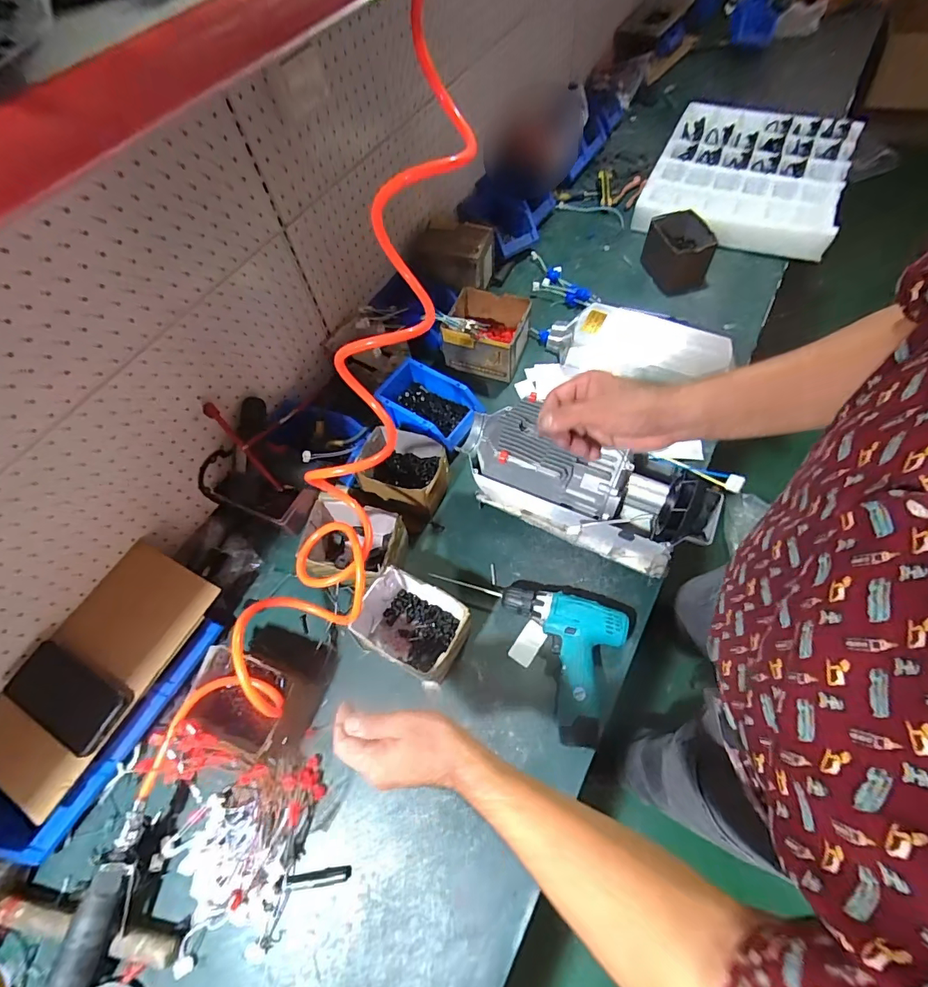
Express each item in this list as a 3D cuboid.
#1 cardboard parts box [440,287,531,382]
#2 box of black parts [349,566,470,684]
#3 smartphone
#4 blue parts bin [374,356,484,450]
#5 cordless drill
[{"bbox_3d":[0.049,-0.328,0.952,0.152,0.100,0.142,12,62,12],"label":"cardboard parts box"},{"bbox_3d":[-0.075,0.192,0.678,0.152,0.094,0.114,23,66,16],"label":"box of black parts"},{"bbox_3d":[-0.535,0.270,0.617,0.170,0.012,0.083,22,65,17],"label":"smartphone"},{"bbox_3d":[-0.065,-0.165,0.877,0.185,0.073,0.120,28,67,19],"label":"blue parts bin"},{"bbox_3d":[0.077,0.223,0.673,0.291,0.053,0.200,14,63,13],"label":"cordless drill"}]

